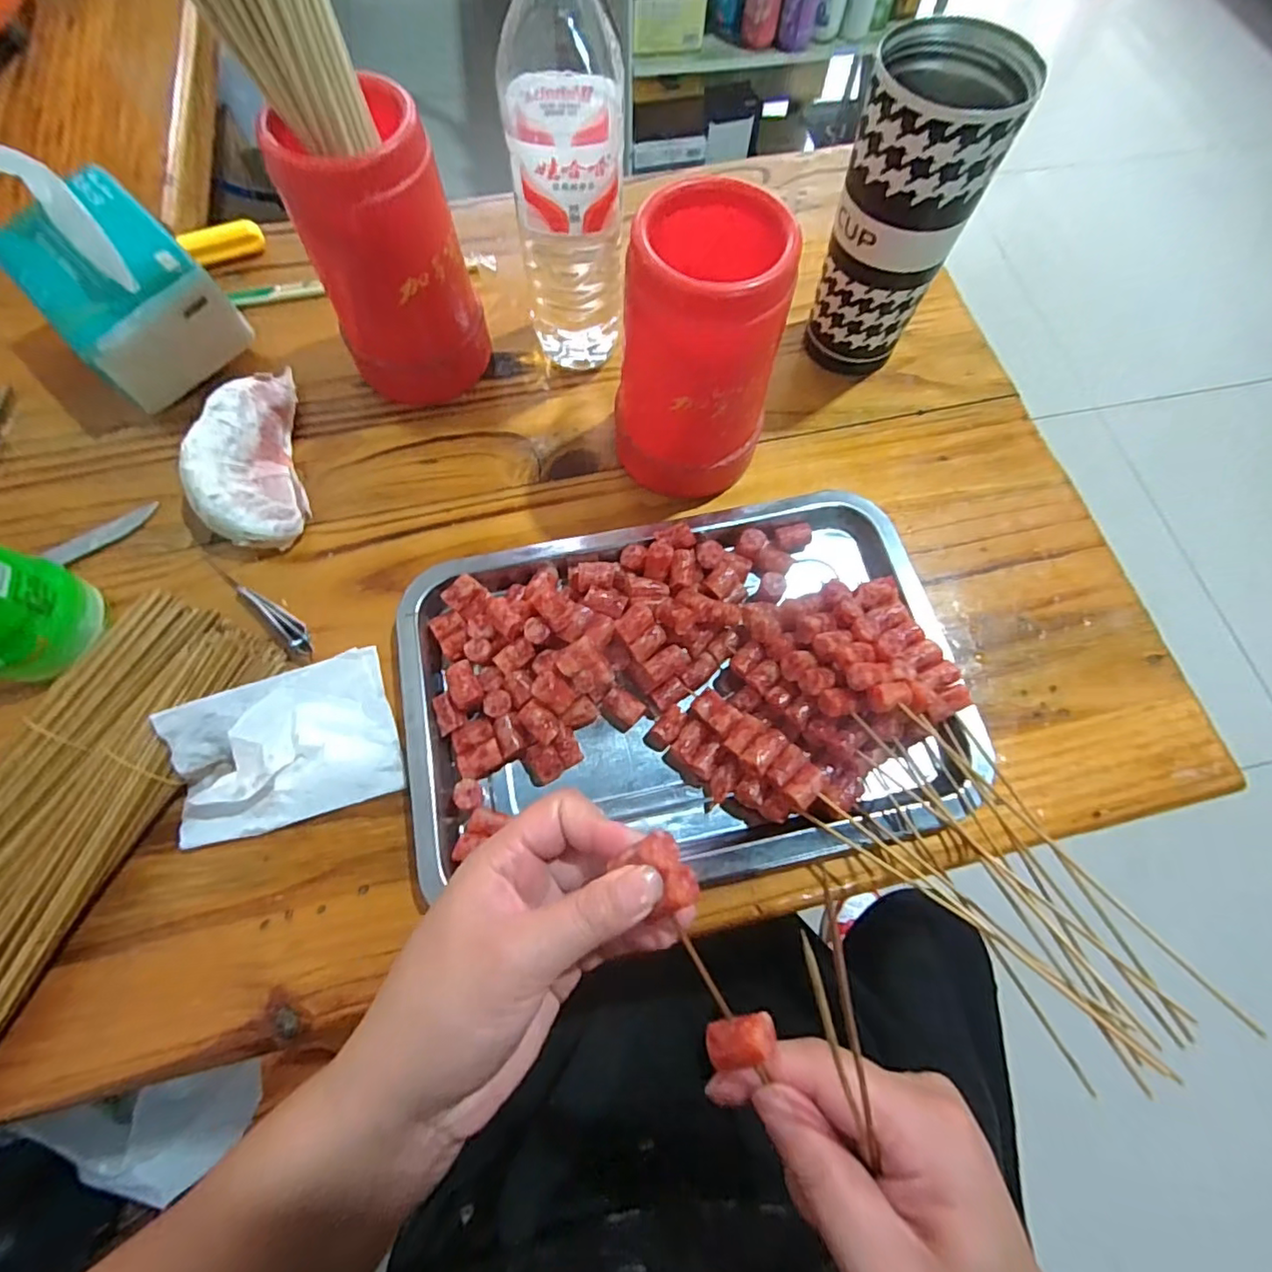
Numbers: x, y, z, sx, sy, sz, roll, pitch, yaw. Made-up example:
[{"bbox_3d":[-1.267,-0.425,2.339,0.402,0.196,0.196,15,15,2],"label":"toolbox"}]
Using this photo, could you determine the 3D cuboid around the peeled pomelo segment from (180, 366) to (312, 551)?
[{"bbox_3d":[-0.253,-0.117,0.383,0.059,0.041,0.134,-13,70,-7],"label":"peeled pomelo segment"}]

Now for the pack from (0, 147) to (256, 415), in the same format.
[{"bbox_3d":[-0.341,-0.233,0.391,0.093,0.103,0.114,-41,76,-15],"label":"pack"}]

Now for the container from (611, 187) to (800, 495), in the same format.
[{"bbox_3d":[0.036,-0.149,0.338,0.084,0.155,0.075,15,69,4],"label":"container"}]

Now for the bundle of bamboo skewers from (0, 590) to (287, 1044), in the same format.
[{"bbox_3d":[-0.304,0.098,0.300,0.096,0.034,0.264,24,70,7],"label":"bundle of bamboo skewers"}]

